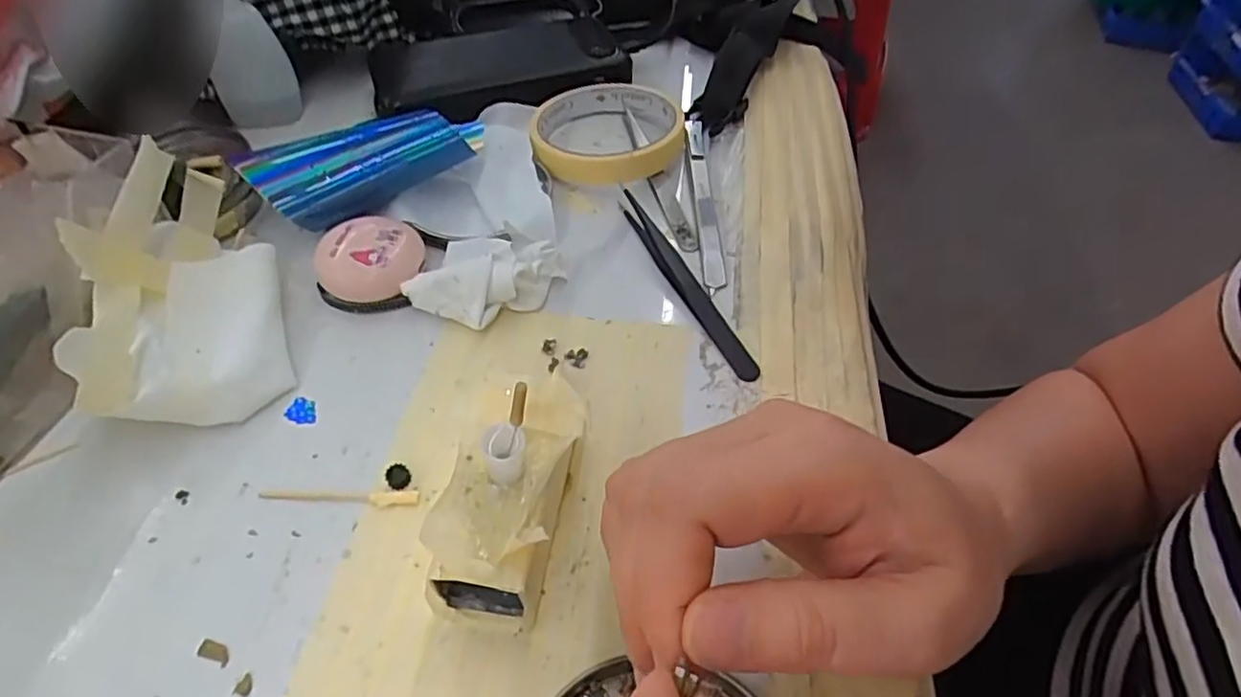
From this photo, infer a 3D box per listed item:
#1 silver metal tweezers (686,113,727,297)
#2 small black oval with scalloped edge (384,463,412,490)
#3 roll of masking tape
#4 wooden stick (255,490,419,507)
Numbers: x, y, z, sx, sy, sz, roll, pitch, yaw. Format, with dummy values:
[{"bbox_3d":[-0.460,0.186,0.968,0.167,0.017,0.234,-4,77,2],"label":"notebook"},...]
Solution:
[{"bbox_3d":[0.044,-0.088,0.366,0.012,0.010,0.145,0,50,-2],"label":"silver metal tweezers"},{"bbox_3d":[-0.084,0.048,0.255,0.009,0.006,0.010,-26,55,-21],"label":"small black oval with scalloped edge"},{"bbox_3d":[-0.007,-0.127,0.390,0.083,0.020,0.085,1,50,-1],"label":"roll of masking tape"},{"bbox_3d":[-0.104,0.055,0.251,0.060,0.004,0.006,3,50,0],"label":"wooden stick"}]

